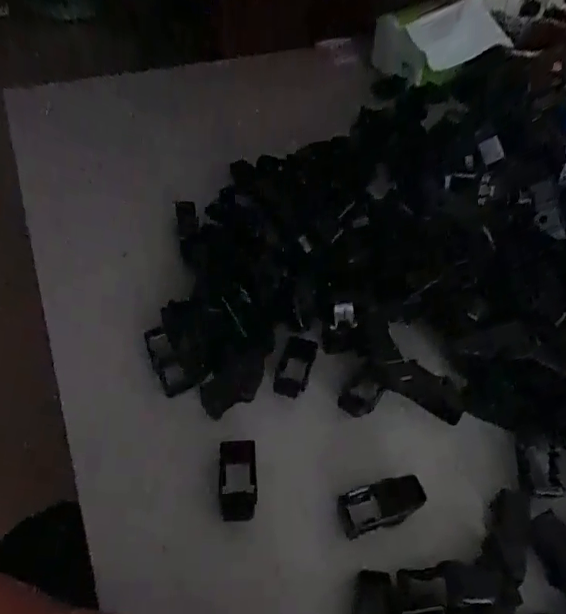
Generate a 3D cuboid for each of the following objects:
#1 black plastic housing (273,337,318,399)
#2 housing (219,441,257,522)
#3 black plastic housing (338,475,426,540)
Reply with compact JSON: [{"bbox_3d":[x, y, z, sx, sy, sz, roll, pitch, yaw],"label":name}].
[{"bbox_3d":[0.008,0.042,0.392,0.023,0.007,0.049,14,48,10],"label":"black plastic housing"},{"bbox_3d":[-0.027,0.106,0.340,0.022,0.014,0.048,-1,47,-3],"label":"housing"},{"bbox_3d":[0.058,0.115,0.326,0.049,0.014,0.024,-10,48,-11],"label":"black plastic housing"}]

